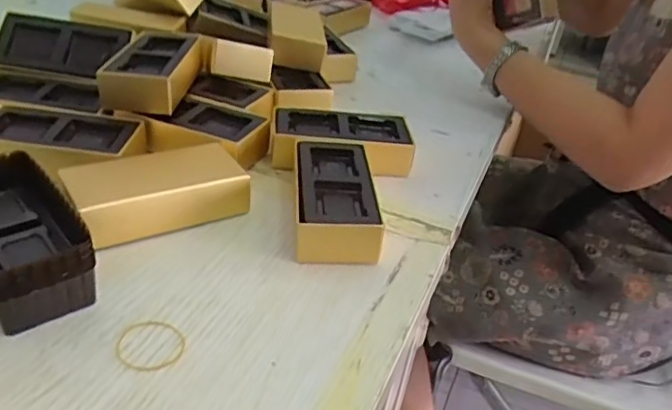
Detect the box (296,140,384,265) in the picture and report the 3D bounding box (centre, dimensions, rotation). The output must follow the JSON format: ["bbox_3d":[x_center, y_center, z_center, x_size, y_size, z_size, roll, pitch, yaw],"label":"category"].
[{"bbox_3d":[-0.002,-0.004,0.424,0.055,0.035,0.116,3,33,-7],"label":"box"}]

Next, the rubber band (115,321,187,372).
[{"bbox_3d":[-0.098,0.074,0.315,0.036,0.004,0.034,5,33,-4],"label":"rubber band"}]

